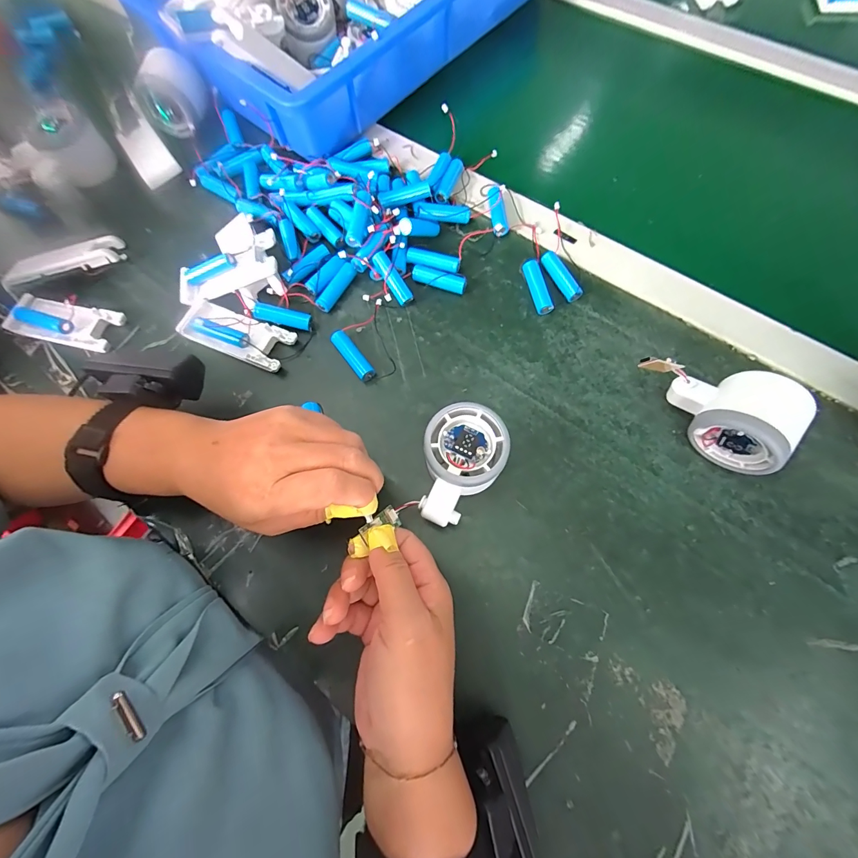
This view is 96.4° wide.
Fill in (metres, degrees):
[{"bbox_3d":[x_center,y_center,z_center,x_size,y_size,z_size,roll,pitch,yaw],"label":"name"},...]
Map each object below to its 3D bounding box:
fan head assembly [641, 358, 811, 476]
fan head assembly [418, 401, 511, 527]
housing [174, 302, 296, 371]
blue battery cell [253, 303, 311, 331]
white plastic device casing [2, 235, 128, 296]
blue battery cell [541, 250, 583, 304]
[{"bbox_3d":[0.216,-0.020,0.288,0.103,0.053,0.057,39,77,13],"label":"fan head assembly"},{"bbox_3d":[0.022,0.028,0.282,0.061,0.049,0.084,17,74,8],"label":"fan head assembly"},{"bbox_3d":[-0.176,-0.087,0.348,0.108,0.012,0.040,23,74,9],"label":"housing"},{"bbox_3d":[-0.132,-0.101,0.345,0.050,0.012,0.013,12,72,6],"label":"blue battery cell"},{"bbox_3d":[-0.356,-0.161,0.373,0.106,0.018,0.030,-22,72,-5],"label":"white plastic device casing"},{"bbox_3d":[0.120,-0.139,0.351,0.015,0.013,0.050,-27,73,-7],"label":"blue battery cell"}]

